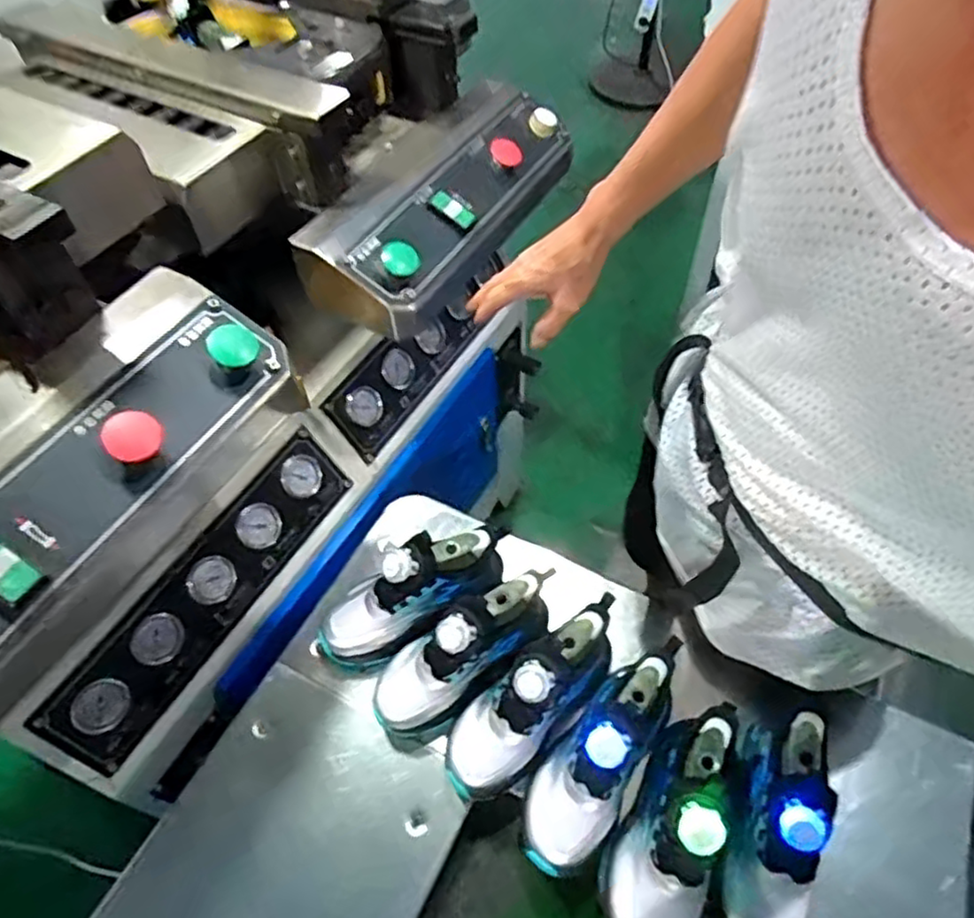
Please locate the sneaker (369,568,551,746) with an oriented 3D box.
[{"bbox_3d":[-0.028,0.172,0.644,0.200,0.087,0.080,-42,60,1],"label":"sneaker"}]

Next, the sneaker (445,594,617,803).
[{"bbox_3d":[0.040,0.208,0.627,0.192,0.115,0.075,-37,61,-23],"label":"sneaker"}]

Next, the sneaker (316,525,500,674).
[{"bbox_3d":[-0.081,0.126,0.681,0.200,0.099,0.085,-36,58,2],"label":"sneaker"}]

